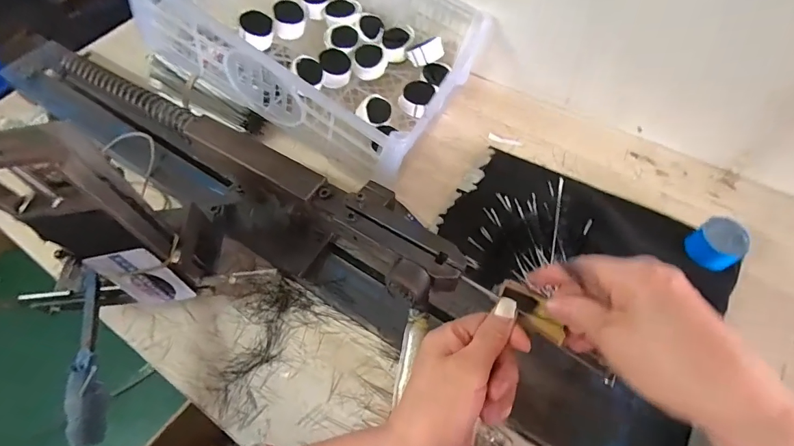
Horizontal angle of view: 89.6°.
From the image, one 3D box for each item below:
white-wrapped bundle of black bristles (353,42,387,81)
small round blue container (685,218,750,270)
[{"bbox_3d":[-0.040,-0.242,0.604,0.043,0.034,0.049,16,60,13],"label":"white-wrapped bundle of black bristles"},{"bbox_3d":[0.366,0.026,0.458,0.052,0.039,0.050,-2,58,3],"label":"small round blue container"}]

